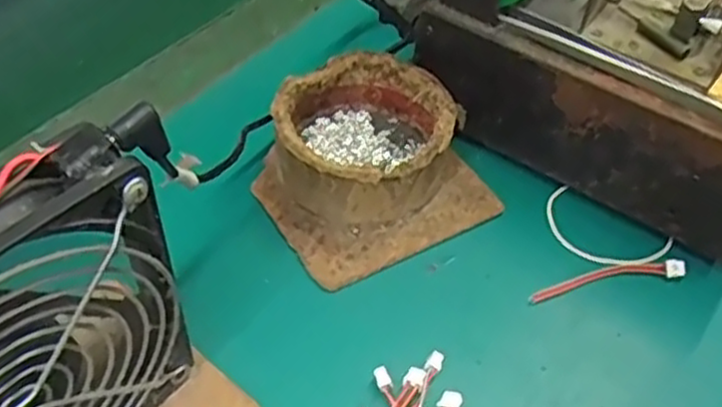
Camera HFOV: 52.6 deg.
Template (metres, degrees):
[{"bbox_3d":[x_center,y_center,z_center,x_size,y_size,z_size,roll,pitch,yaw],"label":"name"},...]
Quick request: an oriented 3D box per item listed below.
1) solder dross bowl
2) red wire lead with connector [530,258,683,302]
[{"bbox_3d":[0.002,-0.032,0.357,0.082,0.041,0.079,2,49,-2],"label":"solder dross bowl"},{"bbox_3d":[0.113,0.033,0.334,0.074,0.009,0.011,-7,50,-10],"label":"red wire lead with connector"}]

